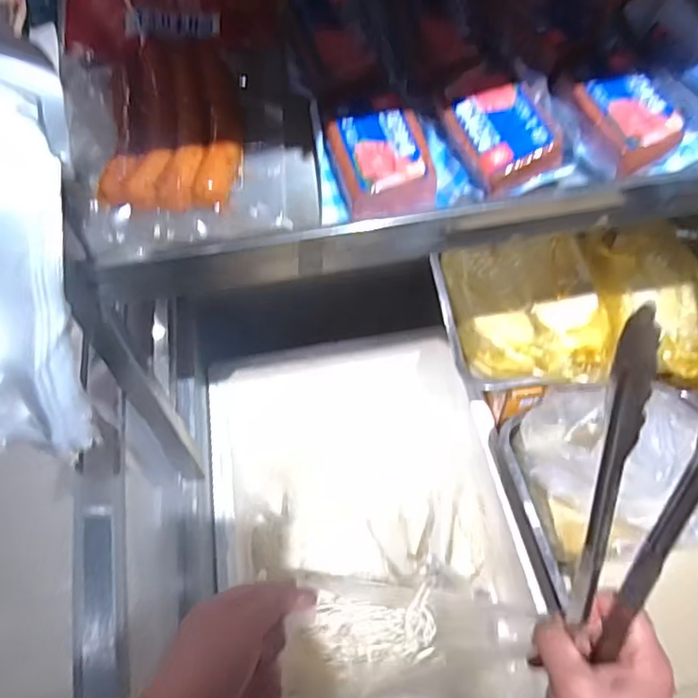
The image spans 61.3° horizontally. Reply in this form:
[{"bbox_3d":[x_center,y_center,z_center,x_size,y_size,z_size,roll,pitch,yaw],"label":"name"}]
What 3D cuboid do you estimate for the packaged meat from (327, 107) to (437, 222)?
[{"bbox_3d":[0.025,-0.148,0.462,0.068,0.034,0.085,-13,57,-6],"label":"packaged meat"}]

